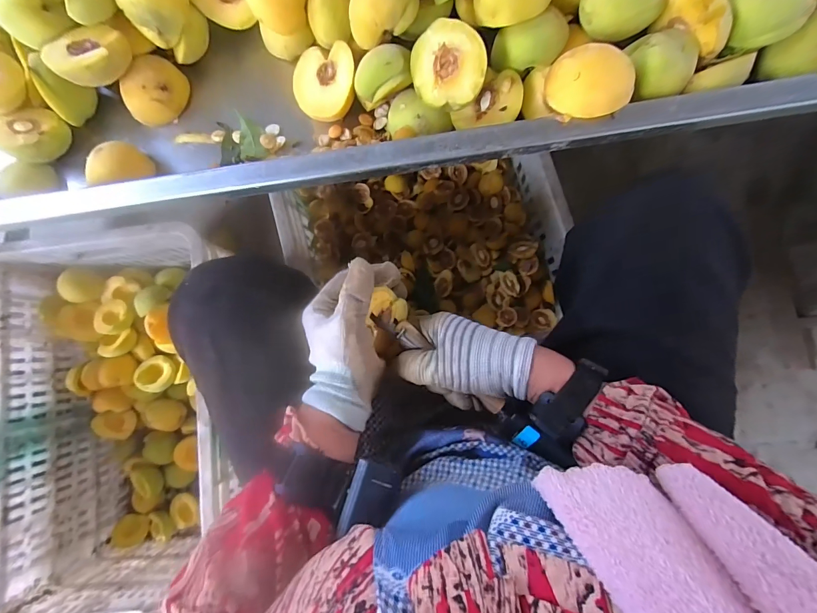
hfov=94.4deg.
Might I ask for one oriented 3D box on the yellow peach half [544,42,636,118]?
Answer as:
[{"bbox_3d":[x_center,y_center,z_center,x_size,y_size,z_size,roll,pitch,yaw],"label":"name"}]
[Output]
[{"bbox_3d":[0.135,-0.167,0.281,0.061,0.022,0.047,28,87,7],"label":"yellow peach half"}]

